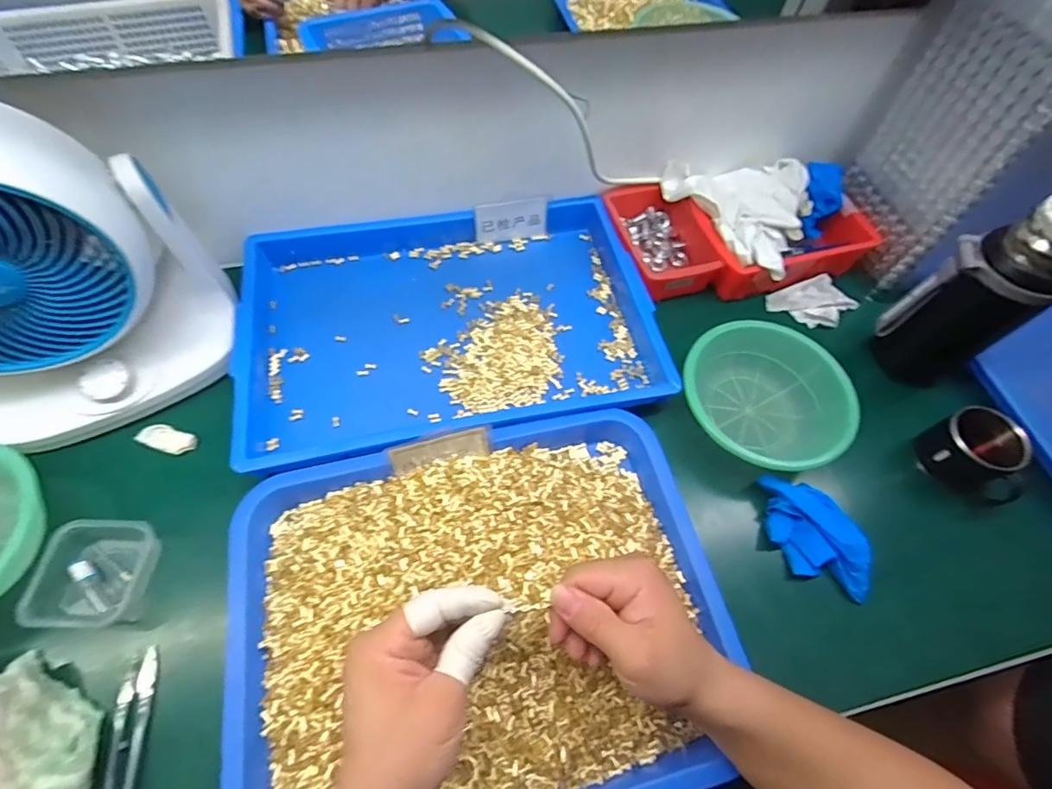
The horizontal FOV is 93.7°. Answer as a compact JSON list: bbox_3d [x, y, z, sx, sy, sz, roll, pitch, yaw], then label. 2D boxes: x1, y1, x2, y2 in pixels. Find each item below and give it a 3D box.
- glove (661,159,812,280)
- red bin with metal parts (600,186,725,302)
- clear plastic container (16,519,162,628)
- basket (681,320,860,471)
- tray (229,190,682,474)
[{"bbox_3d":[0.279,-0.231,0.600,0.151,0.041,0.188,-29,67,-17],"label":"glove"},{"bbox_3d":[0.159,-0.190,0.601,0.104,0.053,0.153,-19,64,-13],"label":"red bin with metal parts"},{"bbox_3d":[-0.357,0.151,0.414,0.084,0.038,0.080,4,61,-1],"label":"clear plastic container"},{"bbox_3d":[0.240,0.008,0.506,0.159,0.058,0.154,1,61,-2],"label":"basket"},{"bbox_3d":[-0.085,-0.095,0.550,0.426,0.044,0.310,-10,62,-8],"label":"tray"}]

